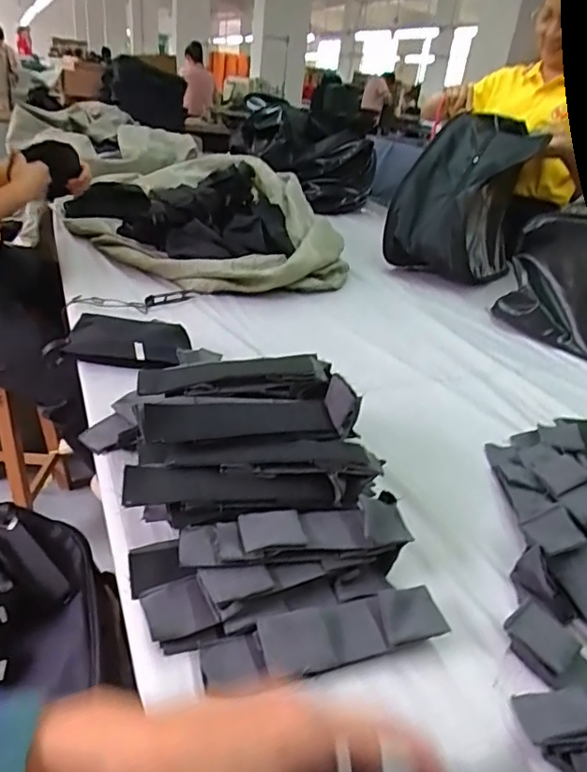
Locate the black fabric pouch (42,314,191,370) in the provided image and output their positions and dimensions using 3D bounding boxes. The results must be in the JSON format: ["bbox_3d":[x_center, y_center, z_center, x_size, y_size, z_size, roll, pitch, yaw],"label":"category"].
[{"bbox_3d":[-0.257,-0.063,0.802,0.203,0.047,0.071,5,29,-5],"label":"black fabric pouch"}]

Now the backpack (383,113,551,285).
[{"bbox_3d":[0.449,-0.489,1.420,0.265,0.361,0.426,20,31,22],"label":"backpack"}]

